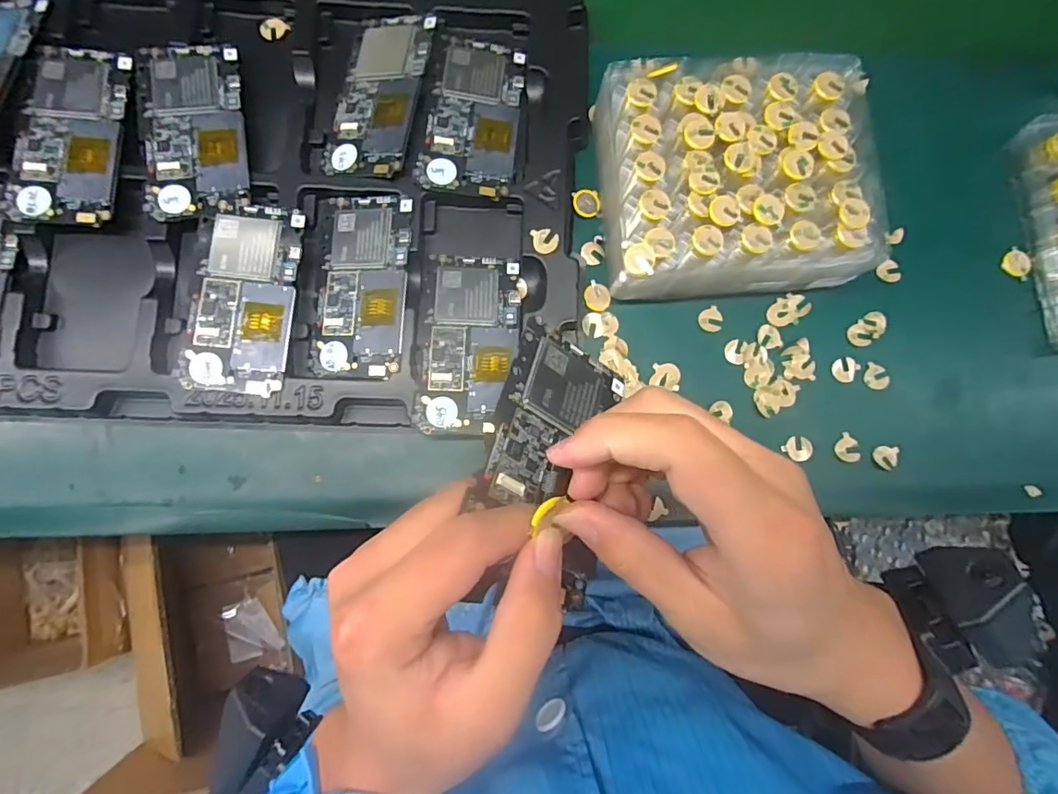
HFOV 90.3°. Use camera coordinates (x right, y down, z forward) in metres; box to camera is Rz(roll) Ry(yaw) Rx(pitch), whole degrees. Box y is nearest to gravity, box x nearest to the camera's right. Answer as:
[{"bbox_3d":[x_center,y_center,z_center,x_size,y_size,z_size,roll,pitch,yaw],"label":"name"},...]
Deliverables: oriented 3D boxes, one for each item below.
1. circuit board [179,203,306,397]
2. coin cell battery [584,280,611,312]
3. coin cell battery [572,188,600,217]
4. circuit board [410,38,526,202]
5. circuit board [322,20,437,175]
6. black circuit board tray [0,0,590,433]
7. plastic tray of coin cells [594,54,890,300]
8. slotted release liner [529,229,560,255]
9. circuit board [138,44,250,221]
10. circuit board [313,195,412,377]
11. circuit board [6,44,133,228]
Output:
[{"bbox_3d":[-0.185,-0.065,0.344,0.063,0.008,0.124,4,82,-2],"label":"circuit board"},{"bbox_3d":[0.049,-0.071,0.376,0.019,0.004,0.019,28,84,-1],"label":"coin cell battery"},{"bbox_3d":[0.042,-0.142,0.386,0.019,0.004,0.020,-7,86,-4],"label":"coin cell battery"},{"bbox_3d":[-0.039,-0.202,0.376,0.065,0.004,0.123,6,77,-5],"label":"circuit board"},{"bbox_3d":[-0.104,-0.214,0.373,0.065,0.007,0.122,11,82,21],"label":"circuit board"},{"bbox_3d":[-0.249,-0.156,0.359,0.565,0.028,0.325,3,85,-3],"label":"black circuit board tray"},{"bbox_3d":[0.139,-0.148,0.361,0.181,0.053,0.156,-3,85,-4],"label":"plastic tray of coin cells"},{"bbox_3d":[0.011,-0.107,0.362,0.019,0.004,0.018,0,86,4],"label":"slotted release liner"},{"bbox_3d":[-0.230,-0.183,0.361,0.065,0.012,0.126,-7,86,-4],"label":"circuit board"},{"bbox_3d":[-0.112,-0.076,0.356,0.062,0.005,0.125,-1,82,11],"label":"circuit board"},{"bbox_3d":[-0.307,-0.178,0.354,0.064,0.010,0.125,3,85,-3],"label":"circuit board"}]

